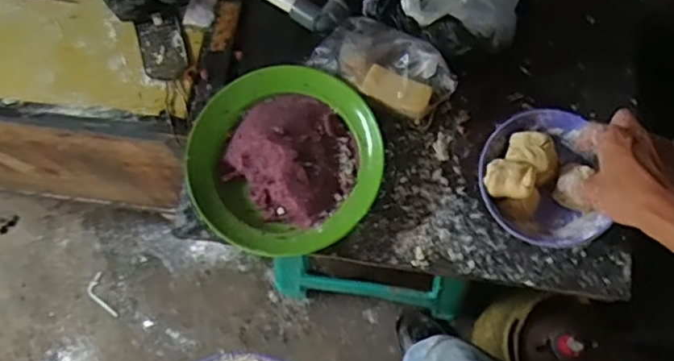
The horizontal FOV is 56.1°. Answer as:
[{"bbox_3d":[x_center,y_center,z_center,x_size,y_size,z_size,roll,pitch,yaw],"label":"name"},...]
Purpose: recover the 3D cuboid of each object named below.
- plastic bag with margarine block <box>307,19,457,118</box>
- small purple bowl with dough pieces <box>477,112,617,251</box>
[{"bbox_3d":[0.053,-0.130,0.716,0.157,0.039,0.087,34,77,12],"label":"plastic bag with margarine block"},{"bbox_3d":[0.216,-0.002,0.671,0.128,0.068,0.142,0,72,3],"label":"small purple bowl with dough pieces"}]

